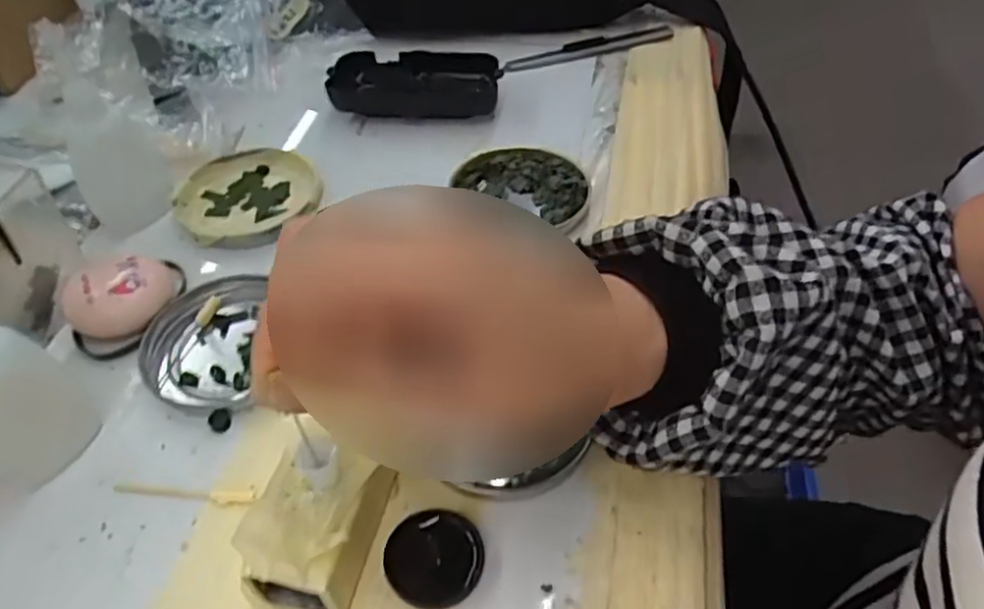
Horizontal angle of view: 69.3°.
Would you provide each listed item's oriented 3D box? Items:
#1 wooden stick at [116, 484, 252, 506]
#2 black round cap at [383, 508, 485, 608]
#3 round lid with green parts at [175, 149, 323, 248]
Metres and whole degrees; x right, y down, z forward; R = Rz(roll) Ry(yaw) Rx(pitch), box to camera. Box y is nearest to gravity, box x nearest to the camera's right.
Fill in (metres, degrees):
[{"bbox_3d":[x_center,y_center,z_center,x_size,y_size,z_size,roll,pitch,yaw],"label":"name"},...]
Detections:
[{"bbox_3d":[-0.124,0.075,0.285,0.058,0.004,0.007,3,47,5],"label":"wooden stick"},{"bbox_3d":[-0.021,0.093,0.264,0.035,0.008,0.035,-1,47,1],"label":"black round cap"},{"bbox_3d":[-0.142,-0.065,0.411,0.079,0.009,0.077,-1,47,1],"label":"round lid with green parts"}]

